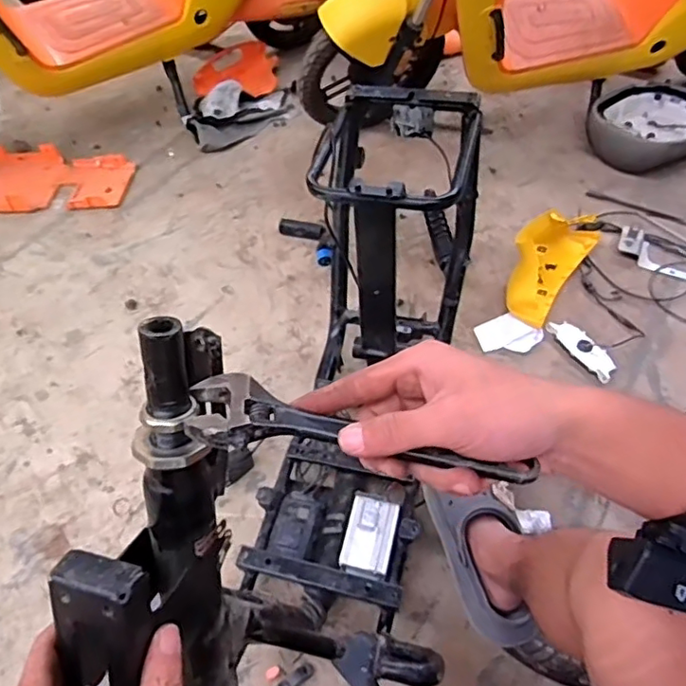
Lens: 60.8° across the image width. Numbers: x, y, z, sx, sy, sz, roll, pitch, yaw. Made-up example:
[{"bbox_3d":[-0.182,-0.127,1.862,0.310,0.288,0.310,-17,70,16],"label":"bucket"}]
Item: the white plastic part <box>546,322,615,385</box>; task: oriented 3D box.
[{"bbox_3d":[0.460,0.008,1.114,0.053,0.015,0.152,-35,55,-4],"label":"white plastic part"}]

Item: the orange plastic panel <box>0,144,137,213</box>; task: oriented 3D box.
[{"bbox_3d":[-0.758,-0.421,1.487,0.434,0.029,0.244,0,51,-1],"label":"orange plastic panel"}]

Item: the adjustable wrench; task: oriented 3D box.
[{"bbox_3d":[0.003,0.050,0.322,0.194,0.017,0.054,11,51,13],"label":"adjustable wrench"}]

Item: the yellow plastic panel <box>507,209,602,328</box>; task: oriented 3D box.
[{"bbox_3d":[0.421,-0.177,1.210,0.126,0.127,0.316,29,56,21],"label":"yellow plastic panel"}]

